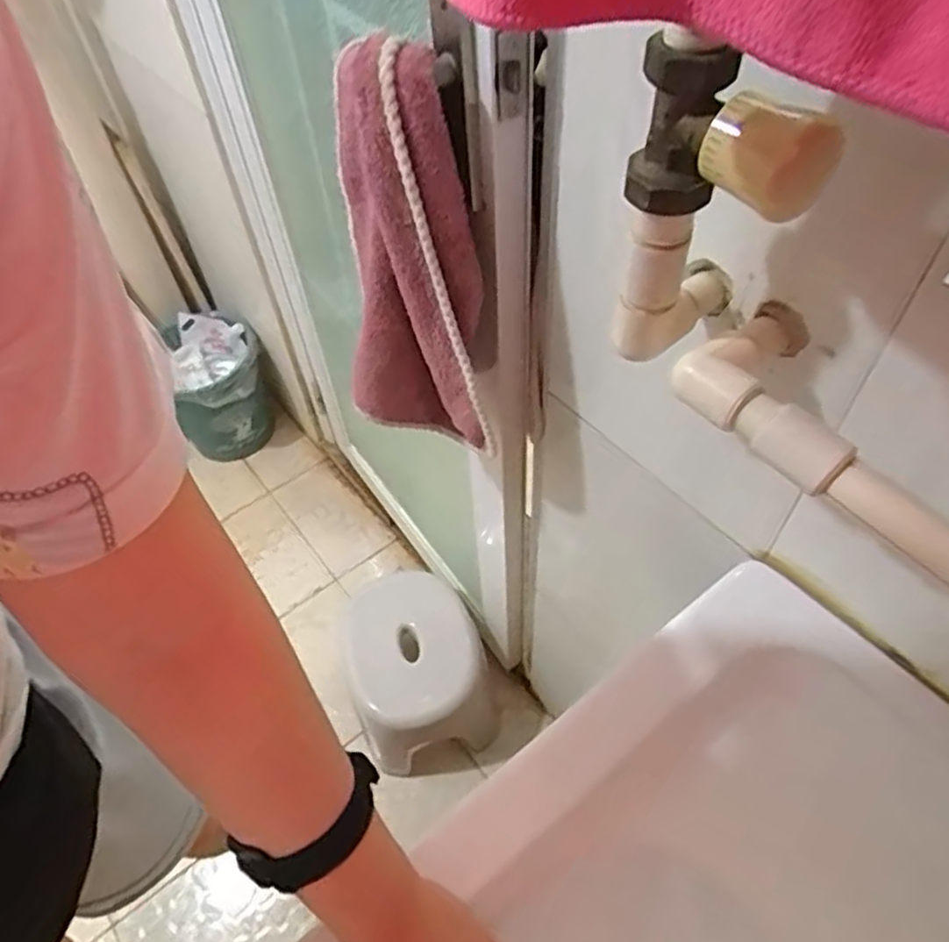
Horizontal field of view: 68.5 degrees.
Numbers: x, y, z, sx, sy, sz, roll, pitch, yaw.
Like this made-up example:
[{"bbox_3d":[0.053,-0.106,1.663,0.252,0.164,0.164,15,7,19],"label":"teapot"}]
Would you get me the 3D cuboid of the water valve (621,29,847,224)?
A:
[{"bbox_3d":[0.109,-0.136,0.297,0.036,0.073,0.097,-27,57,-17],"label":"water valve"}]

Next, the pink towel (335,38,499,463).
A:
[{"bbox_3d":[-0.061,-0.162,0.584,0.113,0.328,0.160,-14,55,-8],"label":"pink towel"}]

